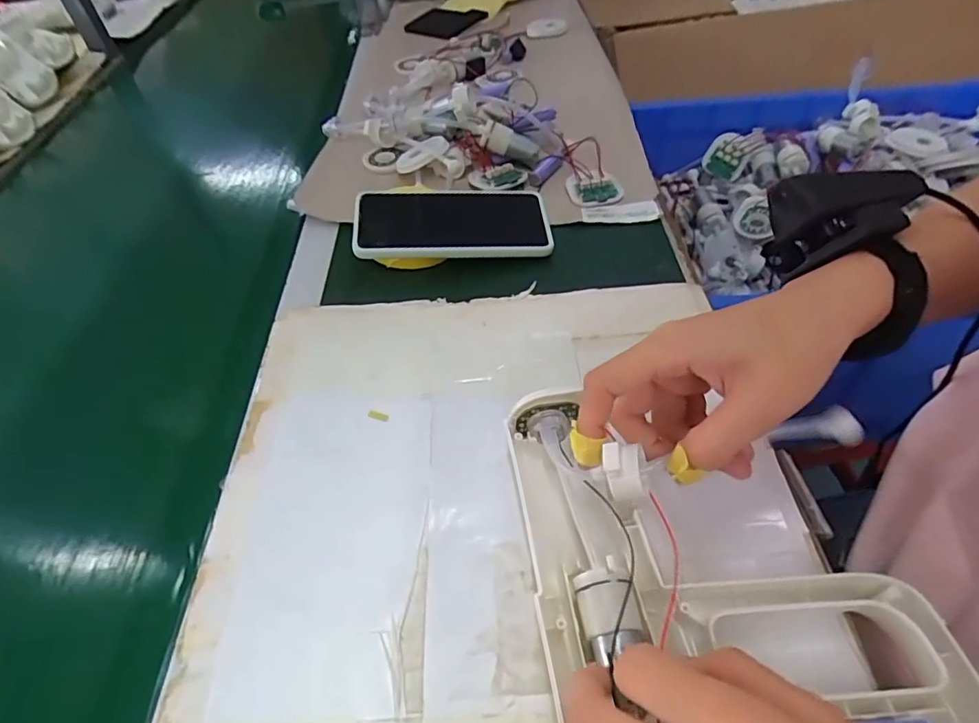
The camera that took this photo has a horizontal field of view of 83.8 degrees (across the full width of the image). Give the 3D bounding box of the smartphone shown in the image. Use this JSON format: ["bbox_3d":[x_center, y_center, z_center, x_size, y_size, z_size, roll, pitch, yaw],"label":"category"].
[{"bbox_3d":[-0.032,-0.125,0.481,0.167,0.016,0.092,-2,46,-6],"label":"smartphone"}]

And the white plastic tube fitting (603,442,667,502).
[{"bbox_3d":[0.069,0.053,0.262,0.029,0.020,0.022,2,49,7],"label":"white plastic tube fitting"}]

